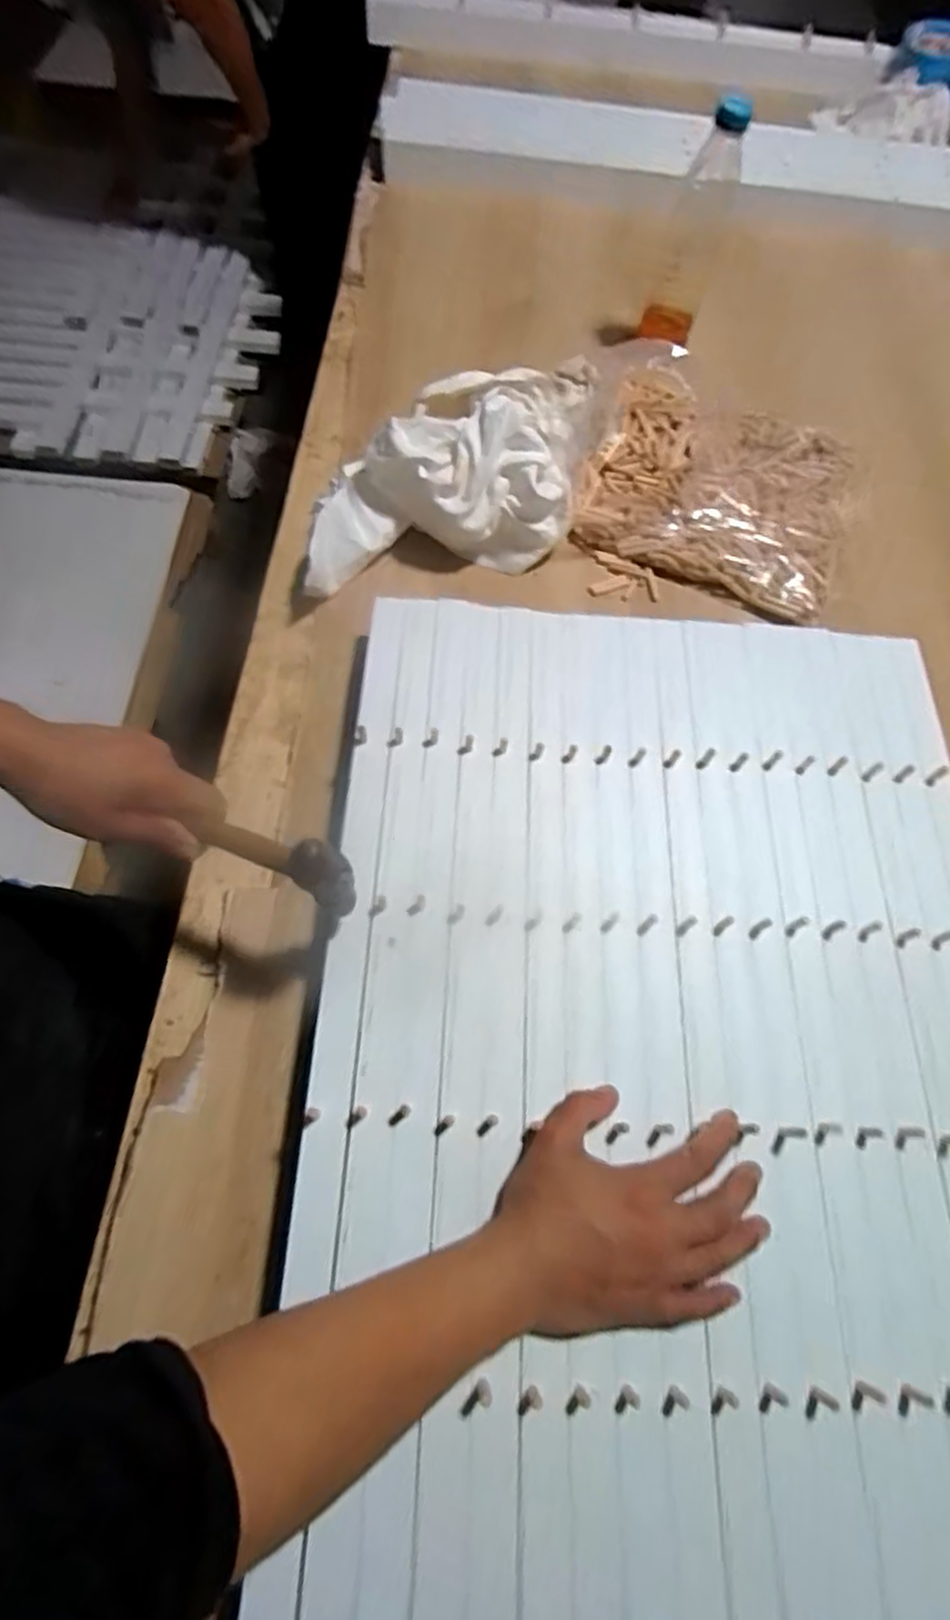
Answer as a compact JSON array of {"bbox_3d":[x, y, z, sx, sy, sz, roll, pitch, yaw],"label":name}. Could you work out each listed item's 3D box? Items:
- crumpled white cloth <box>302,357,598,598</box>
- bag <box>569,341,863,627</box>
[{"bbox_3d":[-0.013,-0.309,0.639,0.325,0.082,0.163,-18,68,-12],"label":"crumpled white cloth"},{"bbox_3d":[0.238,-0.325,0.705,0.268,0.034,0.255,22,66,6],"label":"bag"}]

